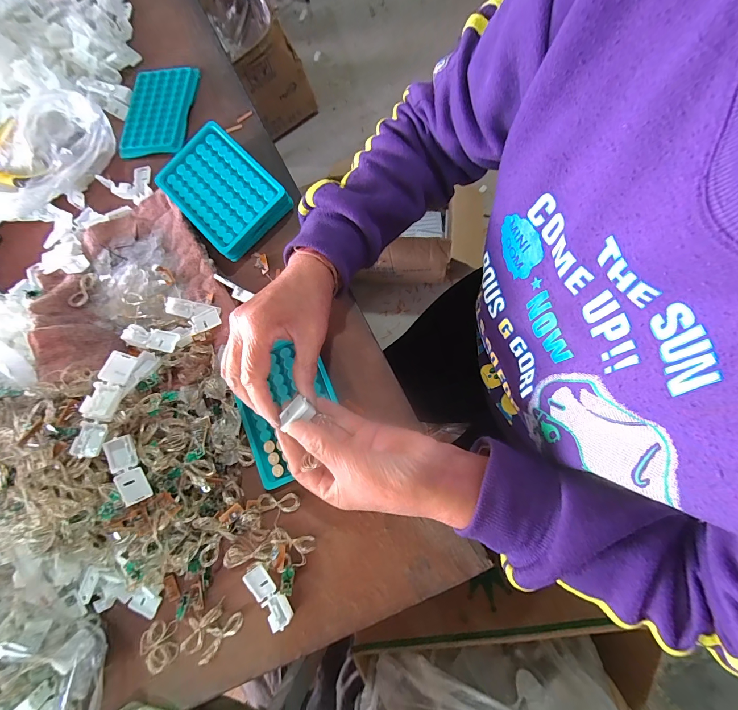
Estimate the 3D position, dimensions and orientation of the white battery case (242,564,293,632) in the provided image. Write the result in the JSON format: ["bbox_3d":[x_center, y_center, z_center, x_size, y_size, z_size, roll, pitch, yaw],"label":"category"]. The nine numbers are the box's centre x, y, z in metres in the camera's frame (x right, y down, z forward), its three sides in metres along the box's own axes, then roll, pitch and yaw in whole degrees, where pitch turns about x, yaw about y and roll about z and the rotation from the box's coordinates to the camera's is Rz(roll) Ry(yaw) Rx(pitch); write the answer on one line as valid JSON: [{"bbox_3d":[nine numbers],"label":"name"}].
[{"bbox_3d":[-0.091,0.219,0.304,0.022,0.009,0.054,-37,76,1],"label":"white battery case"}]

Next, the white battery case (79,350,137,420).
[{"bbox_3d":[-0.213,0.025,0.276,0.021,0.010,0.057,24,58,-29],"label":"white battery case"}]

